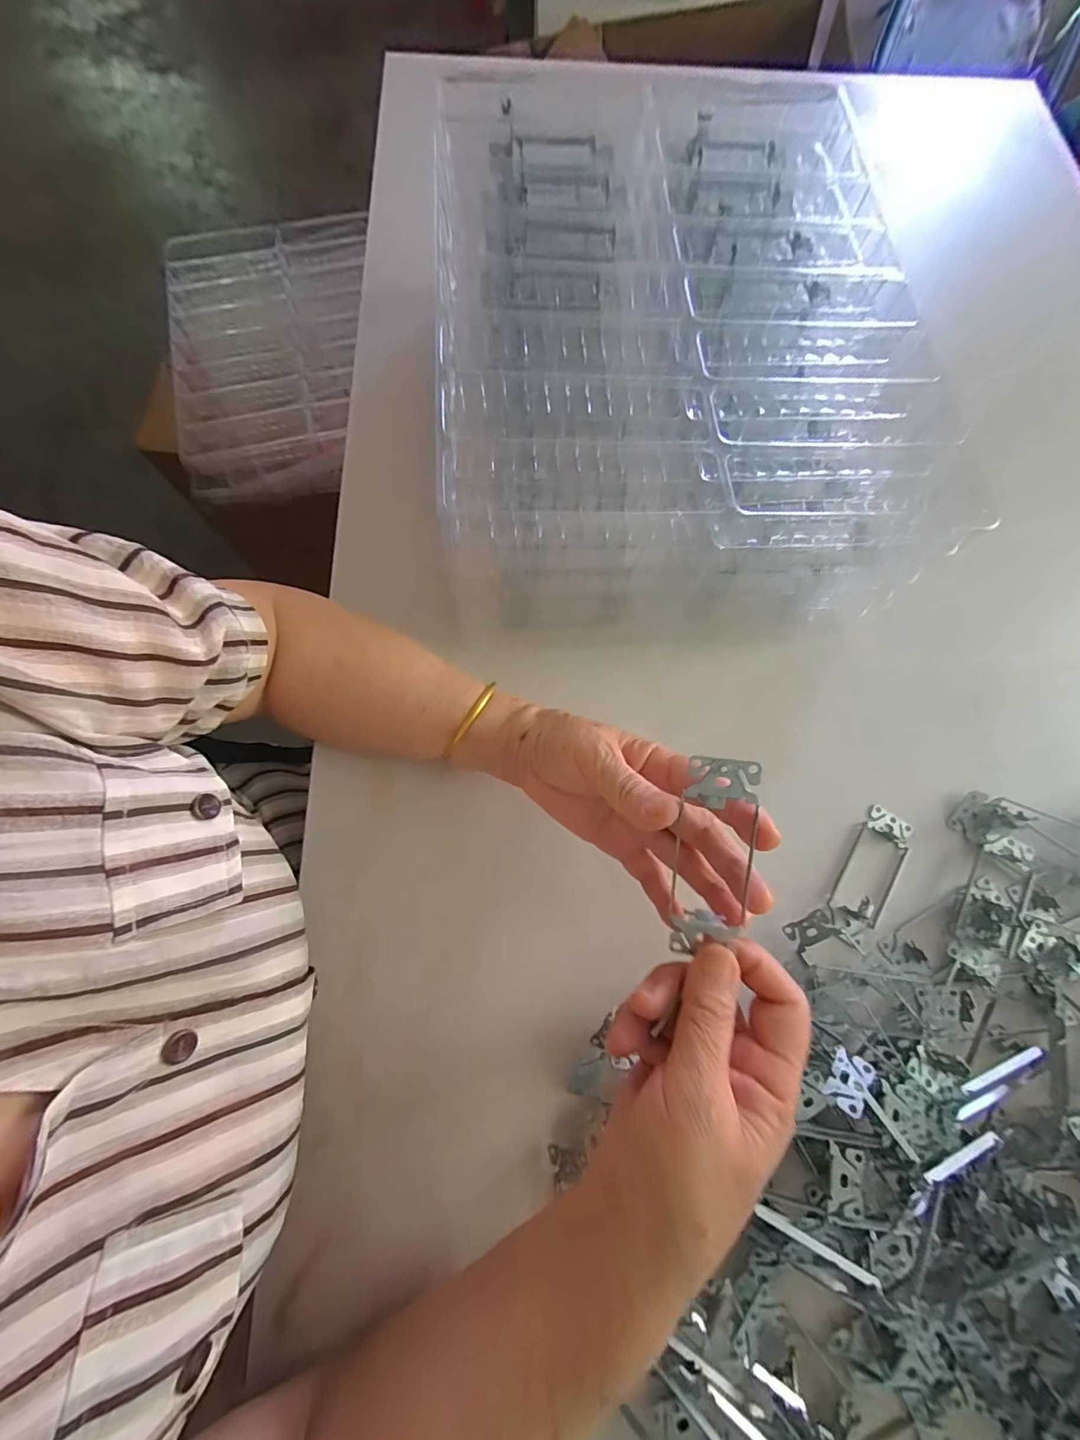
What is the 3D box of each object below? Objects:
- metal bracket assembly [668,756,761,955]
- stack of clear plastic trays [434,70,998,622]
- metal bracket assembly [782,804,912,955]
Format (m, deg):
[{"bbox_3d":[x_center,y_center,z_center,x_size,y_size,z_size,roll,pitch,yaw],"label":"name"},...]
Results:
[{"bbox_3d":[0.088,0.070,0.236,0.033,0.009,0.106,3,103,2],"label":"metal bracket assembly"},{"bbox_3d":[0.096,-0.299,0.378,0.324,0.109,0.427,-3,75,-2],"label":"stack of clear plastic trays"},{"bbox_3d":[0.240,0.125,0.346,0.048,0.021,0.129,43,78,10],"label":"metal bracket assembly"}]

